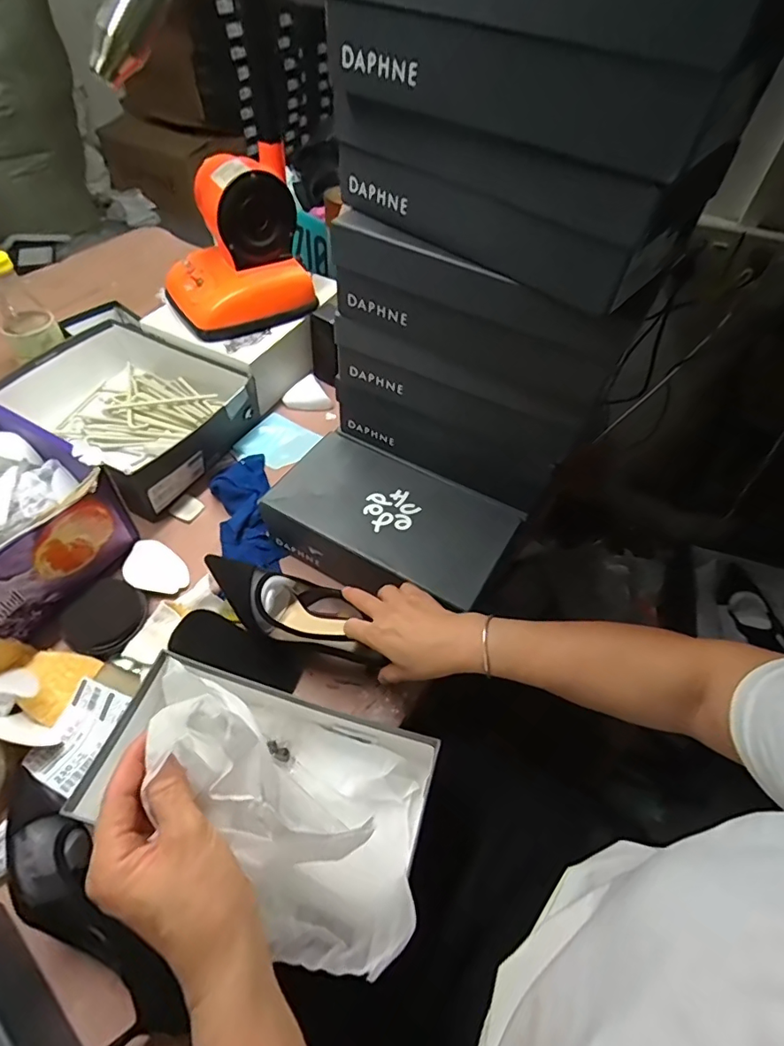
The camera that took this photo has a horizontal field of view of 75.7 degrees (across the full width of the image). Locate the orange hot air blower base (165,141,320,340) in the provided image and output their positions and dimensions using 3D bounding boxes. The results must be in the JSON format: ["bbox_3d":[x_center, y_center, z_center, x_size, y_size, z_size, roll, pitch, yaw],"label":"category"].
[{"bbox_3d":[-0.254,-0.438,0.790,0.208,0.204,0.159,-25,58,-22],"label":"orange hot air blower base"}]

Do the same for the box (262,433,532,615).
[{"bbox_3d":[-0.003,0.006,0.665,0.288,0.084,0.177,26,55,15],"label":"box"}]

